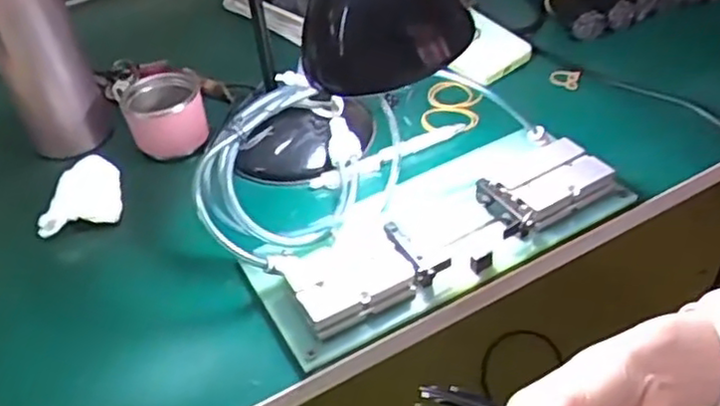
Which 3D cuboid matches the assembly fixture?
[{"bbox_3d":[0.056,0.018,0.527,0.269,0.039,0.108,-24,45,-18],"label":"assembly fixture"}]

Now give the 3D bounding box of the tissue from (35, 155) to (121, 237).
[{"bbox_3d":[-0.236,-0.004,0.600,0.068,0.032,0.076,-21,44,-15],"label":"tissue"}]

